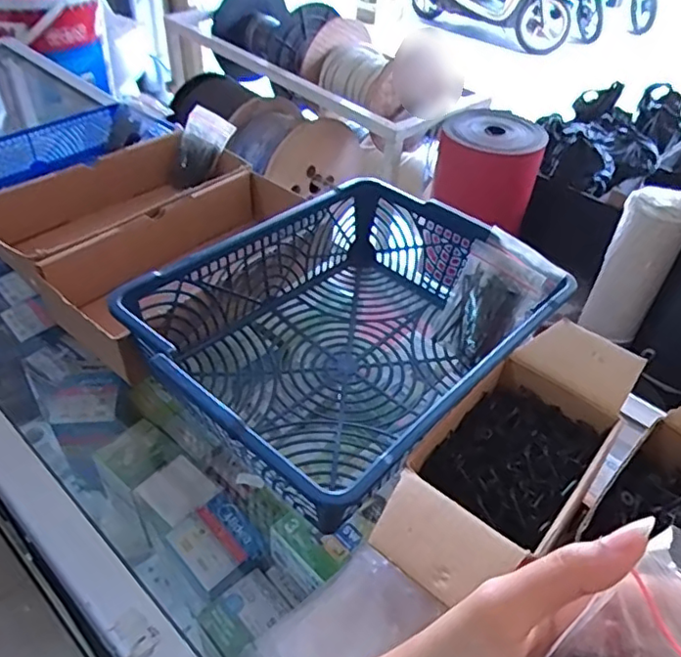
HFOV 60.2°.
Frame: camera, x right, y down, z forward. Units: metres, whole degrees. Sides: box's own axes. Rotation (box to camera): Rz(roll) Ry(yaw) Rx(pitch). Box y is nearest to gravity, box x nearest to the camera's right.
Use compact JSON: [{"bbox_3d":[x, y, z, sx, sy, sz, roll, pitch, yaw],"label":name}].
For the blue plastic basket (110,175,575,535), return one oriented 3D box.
[{"bbox_3d":[0.010,0.001,0.466,0.229,0.092,0.297,33,50,28],"label":"blue plastic basket"}]

